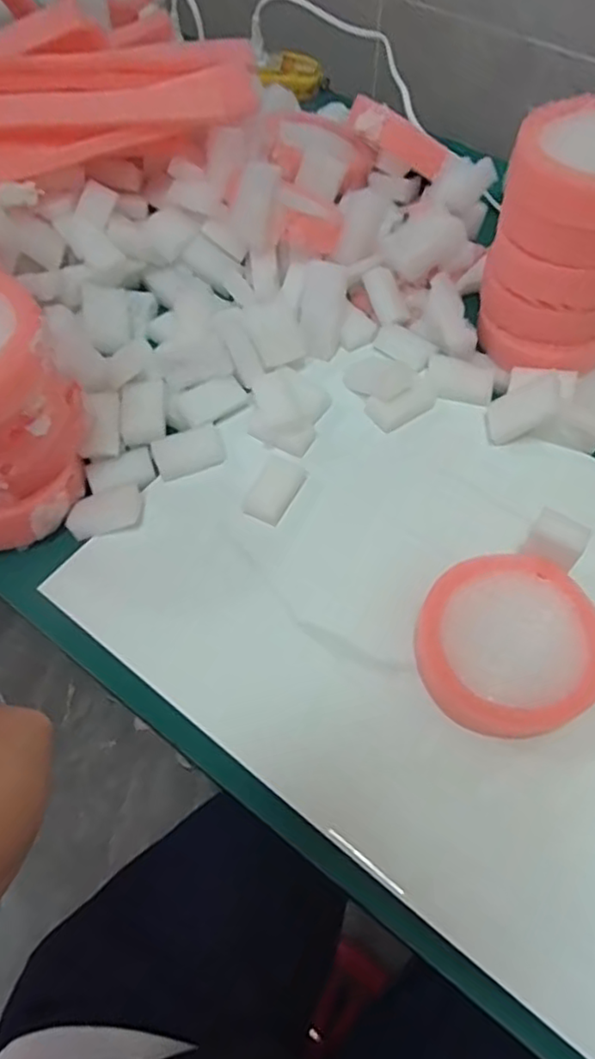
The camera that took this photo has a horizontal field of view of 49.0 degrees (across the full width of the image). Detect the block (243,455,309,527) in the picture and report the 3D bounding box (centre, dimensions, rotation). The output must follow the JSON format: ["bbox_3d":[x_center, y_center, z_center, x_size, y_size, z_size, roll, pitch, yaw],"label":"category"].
[{"bbox_3d":[-0.014,-0.026,0.427,0.026,0.010,0.048,24,63,14],"label":"block"}]

